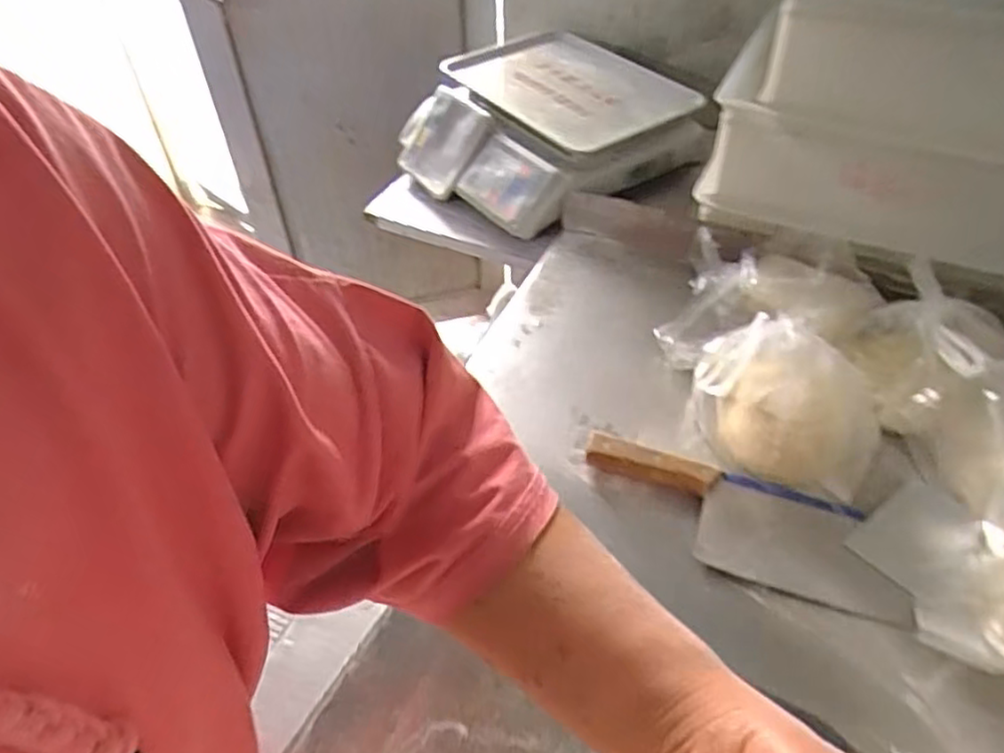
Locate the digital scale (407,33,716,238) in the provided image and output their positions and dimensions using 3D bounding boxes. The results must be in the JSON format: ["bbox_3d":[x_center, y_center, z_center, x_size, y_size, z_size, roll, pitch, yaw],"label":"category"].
[{"bbox_3d":[0.070,-0.364,1.019,0.354,0.119,0.350,-25,50,-21],"label":"digital scale"}]

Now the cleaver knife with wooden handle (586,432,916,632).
[{"bbox_3d":[0.196,0.118,0.592,0.265,0.027,0.095,14,48,15],"label":"cleaver knife with wooden handle"}]

